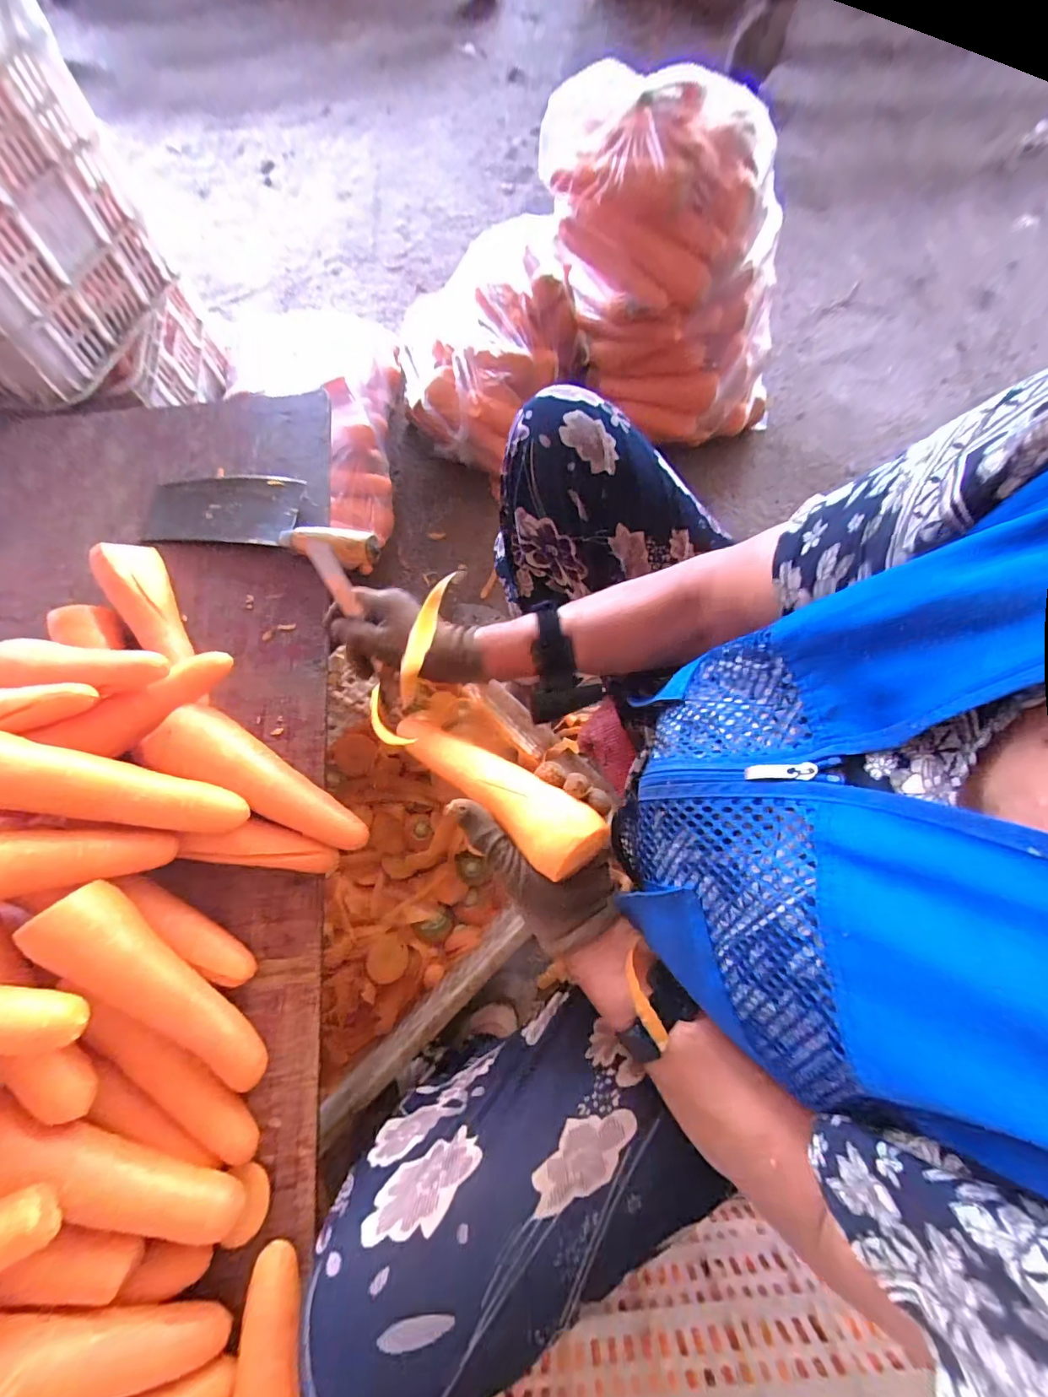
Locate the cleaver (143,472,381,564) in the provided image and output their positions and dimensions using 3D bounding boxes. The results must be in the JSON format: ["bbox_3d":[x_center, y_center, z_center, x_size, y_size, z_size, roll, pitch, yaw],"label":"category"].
[{"bbox_3d":[-0.278,-0.203,0.505,0.264,0.032,0.093,9,74,3],"label":"cleaver"}]

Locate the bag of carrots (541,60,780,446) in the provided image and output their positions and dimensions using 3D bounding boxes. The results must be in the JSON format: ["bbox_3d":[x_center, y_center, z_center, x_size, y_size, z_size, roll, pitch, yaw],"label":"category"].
[{"bbox_3d":[0.233,-0.627,0.739,0.431,0.380,0.195,12,74,4],"label":"bag of carrots"}]

